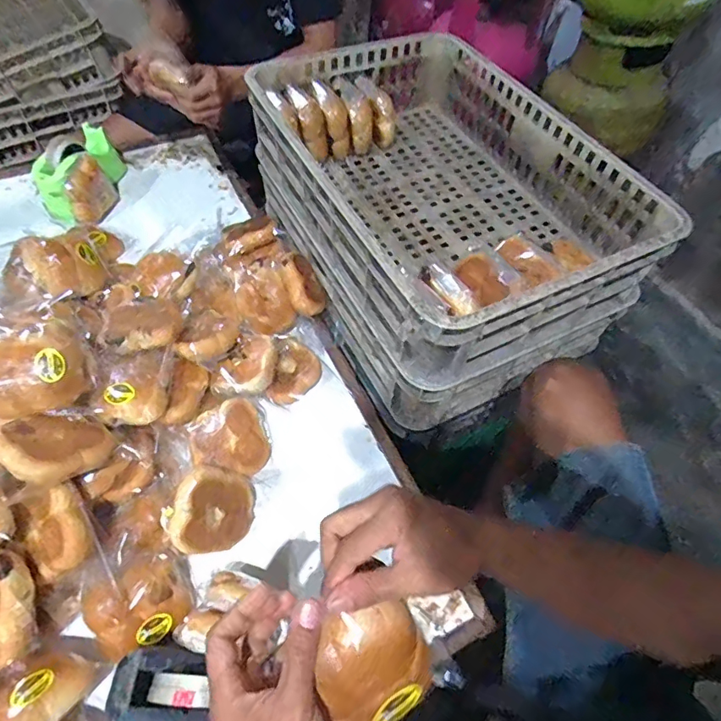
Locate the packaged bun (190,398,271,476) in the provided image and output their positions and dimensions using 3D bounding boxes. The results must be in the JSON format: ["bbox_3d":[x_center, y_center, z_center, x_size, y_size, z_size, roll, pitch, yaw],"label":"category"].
[{"bbox_3d":[-0.194,0.118,0.715,0.104,0.030,0.109,-19,94,-19],"label":"packaged bun"}]

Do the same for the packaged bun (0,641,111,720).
[{"bbox_3d":[-0.350,0.360,0.521,0.089,0.055,0.128,21,20,20],"label":"packaged bun"}]

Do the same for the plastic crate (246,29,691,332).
[{"bbox_3d":[0.114,-0.275,0.739,0.390,0.144,0.576,-22,60,-18],"label":"plastic crate"}]

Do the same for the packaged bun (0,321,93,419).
[{"bbox_3d":[-0.408,0.015,0.605,0.115,0.071,0.104,-16,59,-15],"label":"packaged bun"}]

